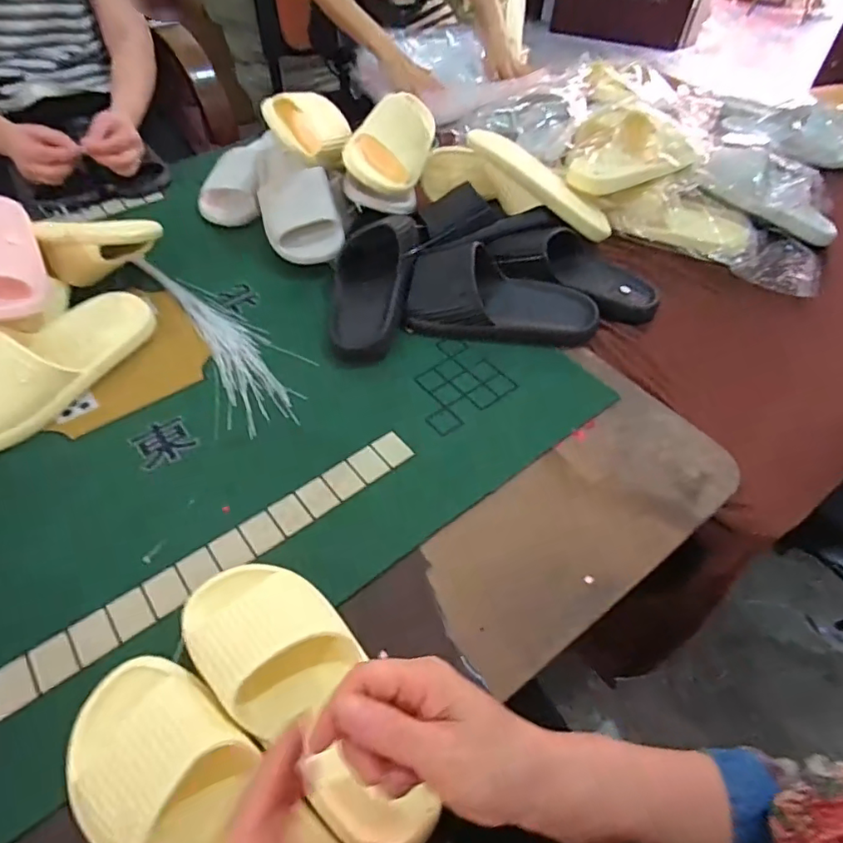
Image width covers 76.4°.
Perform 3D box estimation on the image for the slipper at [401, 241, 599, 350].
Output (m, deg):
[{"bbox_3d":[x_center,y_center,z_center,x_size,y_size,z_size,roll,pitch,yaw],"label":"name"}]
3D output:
[{"bbox_3d":[0.102,-0.164,0.660,0.230,0.068,0.132,9,50,5],"label":"slipper"}]

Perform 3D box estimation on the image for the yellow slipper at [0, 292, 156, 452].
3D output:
[{"bbox_3d":[-0.415,-0.067,0.578,0.098,0.062,0.267,26,54,18],"label":"yellow slipper"}]

